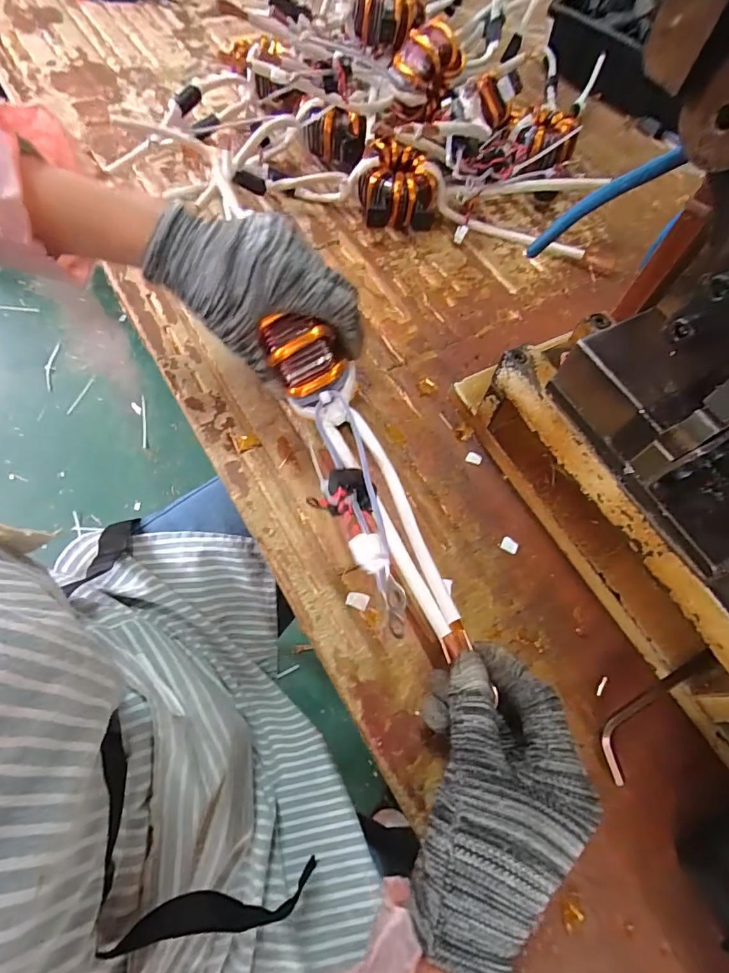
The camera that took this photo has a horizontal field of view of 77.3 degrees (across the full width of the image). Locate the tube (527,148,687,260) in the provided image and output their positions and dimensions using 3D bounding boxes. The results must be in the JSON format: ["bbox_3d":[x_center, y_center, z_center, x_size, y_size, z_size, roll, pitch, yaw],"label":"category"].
[{"bbox_3d":[0.143,-0.176,0.284,0.016,0.093,0.007,28,58,-36],"label":"tube"}]

